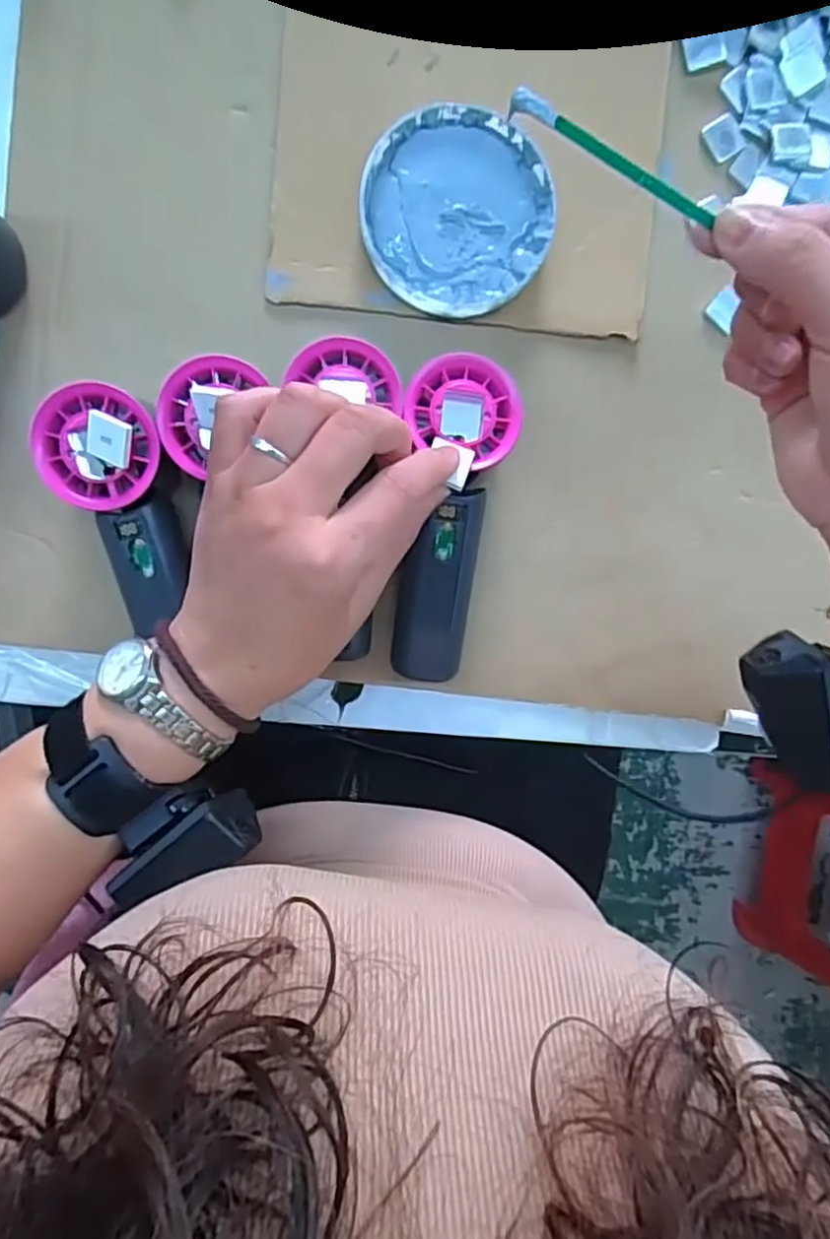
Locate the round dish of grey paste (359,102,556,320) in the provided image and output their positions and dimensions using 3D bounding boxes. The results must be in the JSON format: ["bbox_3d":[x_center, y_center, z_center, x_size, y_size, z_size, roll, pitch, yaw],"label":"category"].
[{"bbox_3d":[0.023,-0.213,0.366,0.097,0.016,0.101,0,94,-4],"label":"round dish of grey paste"}]

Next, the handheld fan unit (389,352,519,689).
[{"bbox_3d":[0.012,-0.049,0.356,0.054,0.062,0.161,12,93,-5],"label":"handheld fan unit"}]

